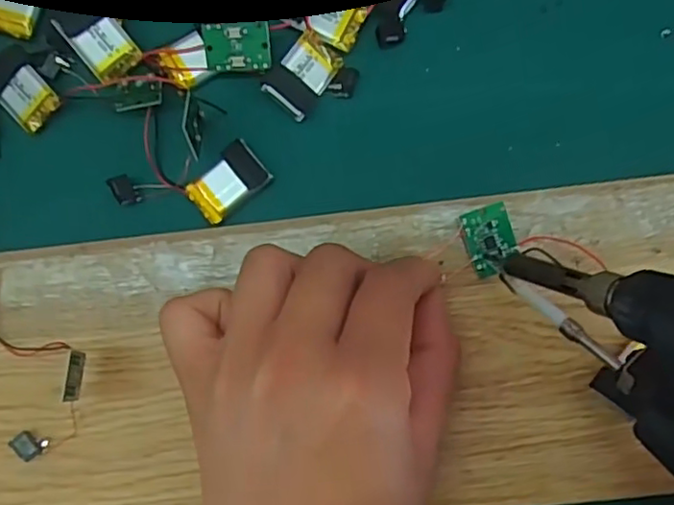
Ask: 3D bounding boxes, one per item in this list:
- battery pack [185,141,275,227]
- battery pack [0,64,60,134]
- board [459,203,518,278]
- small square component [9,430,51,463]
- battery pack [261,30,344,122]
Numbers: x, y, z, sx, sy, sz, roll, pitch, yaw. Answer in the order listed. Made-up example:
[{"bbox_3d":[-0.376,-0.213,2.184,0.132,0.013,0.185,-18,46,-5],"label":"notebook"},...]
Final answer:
[{"bbox_3d":[-0.044,-0.028,0.259,0.032,0.004,0.020,-39,86,0],"label":"battery pack"},{"bbox_3d":[-0.125,-0.063,0.264,0.019,0.004,0.021,-43,86,0],"label":"battery pack"},{"bbox_3d":[0.059,-0.005,0.249,0.019,0.004,0.026,-21,95,4],"label":"board"},{"bbox_3d":[-0.118,0.074,0.249,0.008,0.009,0.011,-38,85,-1],"label":"small square component"},{"bbox_3d":[-0.014,-0.071,0.261,0.019,0.010,0.031,37,87,5],"label":"battery pack"}]

